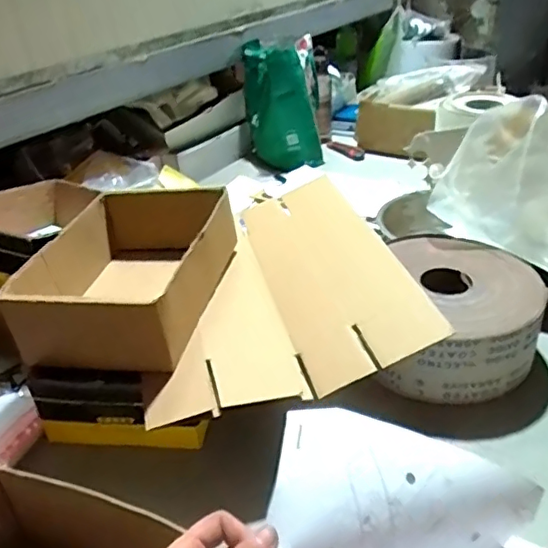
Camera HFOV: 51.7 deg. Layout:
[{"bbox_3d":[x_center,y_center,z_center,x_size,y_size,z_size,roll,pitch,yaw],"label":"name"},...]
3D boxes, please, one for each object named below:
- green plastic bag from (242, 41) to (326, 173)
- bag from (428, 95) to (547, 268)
[{"bbox_3d":[0.020,-0.430,1.454,0.185,0.282,0.166,-3,33,2],"label":"green plastic bag"},{"bbox_3d":[0.416,-0.124,0.940,0.305,0.243,0.228,2,33,10],"label":"bag"}]

